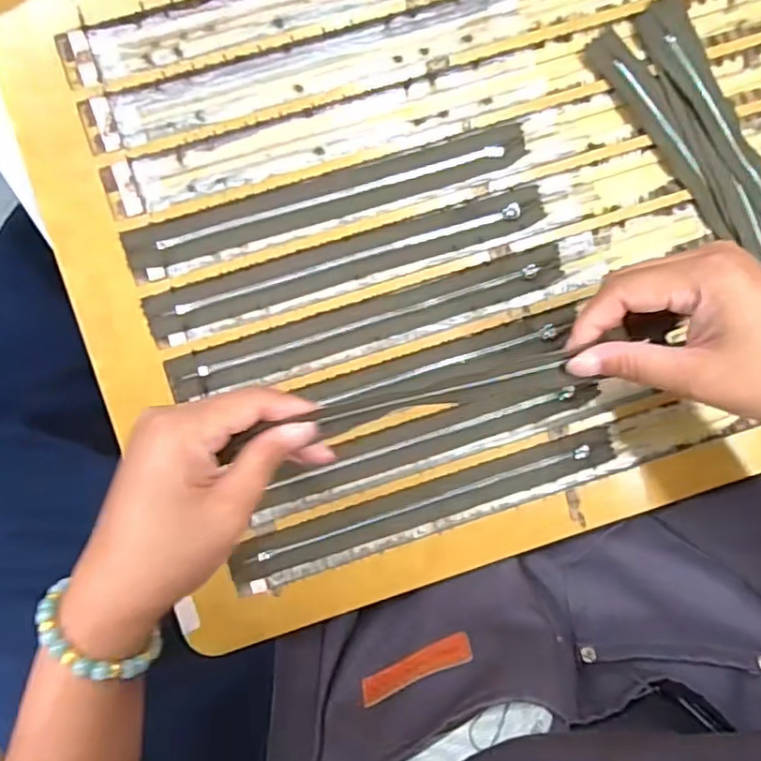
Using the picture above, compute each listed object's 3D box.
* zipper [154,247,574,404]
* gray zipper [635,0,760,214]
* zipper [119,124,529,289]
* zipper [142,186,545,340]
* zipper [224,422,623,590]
[{"bbox_3d":[-0.006,-0.036,0.400,0.255,0.005,0.027,-17,96,-4],"label":"zipper"},{"bbox_3d":[0.249,-0.136,0.410,0.037,0.007,0.252,-37,94,-2],"label":"gray zipper"},{"bbox_3d":[-0.032,-0.114,0.393,0.256,0.005,0.025,-17,93,-3],"label":"zipper"},{"bbox_3d":[-0.020,-0.077,0.396,0.254,0.008,0.024,-18,93,-3],"label":"zipper"},{"bbox_3d":[0.030,0.079,0.406,0.253,0.008,0.027,-17,100,-5],"label":"zipper"}]

